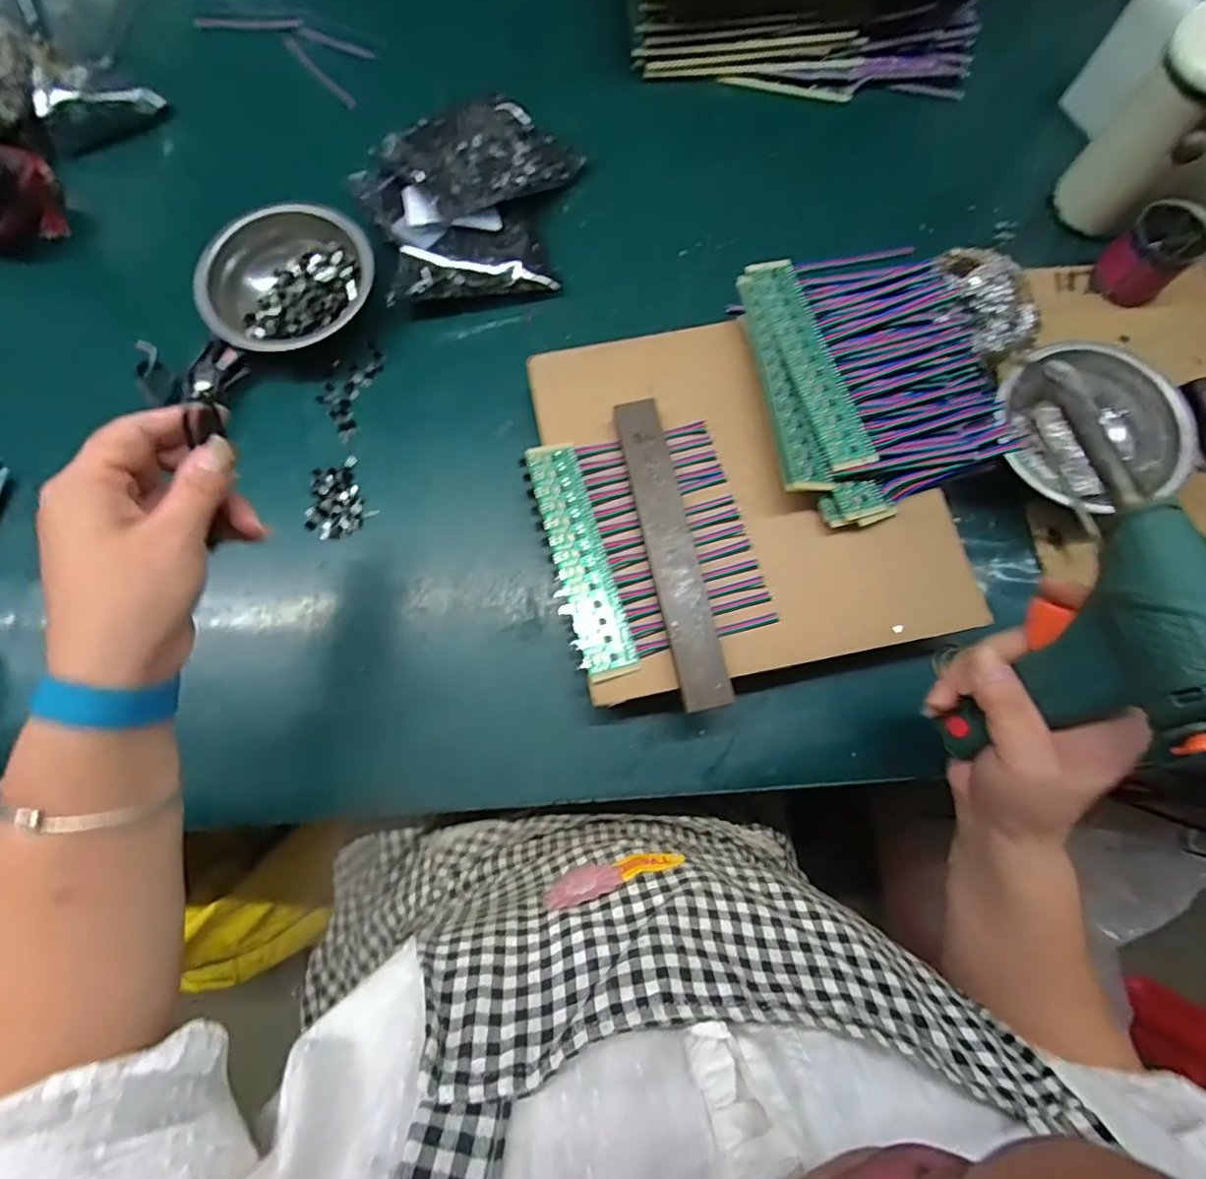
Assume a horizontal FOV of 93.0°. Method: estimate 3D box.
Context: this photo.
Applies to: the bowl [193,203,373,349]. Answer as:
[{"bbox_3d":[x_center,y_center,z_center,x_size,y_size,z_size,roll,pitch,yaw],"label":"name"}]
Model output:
[{"bbox_3d":[-0.243,-0.238,0.449,0.128,0.036,0.124,-34,80,-8],"label":"bowl"}]

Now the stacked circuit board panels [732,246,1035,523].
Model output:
[{"bbox_3d":[0.177,-0.147,0.394,0.157,0.031,0.189,-17,78,-4],"label":"stacked circuit board panels"}]

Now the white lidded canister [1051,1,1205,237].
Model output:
[{"bbox_3d":[0.392,-0.323,0.412,0.066,0.136,0.062,44,80,8],"label":"white lidded canister"}]

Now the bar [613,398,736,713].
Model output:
[{"bbox_3d":[0.043,-0.027,0.368,0.030,0.005,0.205,-13,76,1],"label":"bar"}]

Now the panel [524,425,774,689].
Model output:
[{"bbox_3d":[0.029,-0.034,0.386,0.131,0.016,0.157,-15,77,-8],"label":"panel"}]

